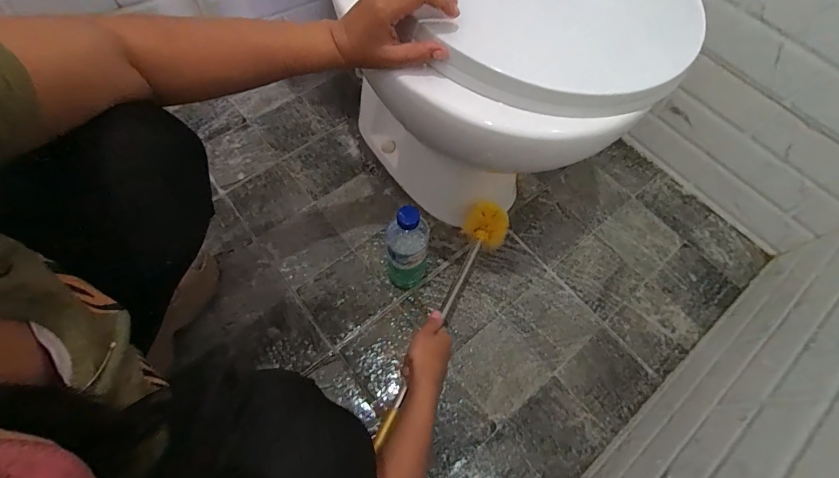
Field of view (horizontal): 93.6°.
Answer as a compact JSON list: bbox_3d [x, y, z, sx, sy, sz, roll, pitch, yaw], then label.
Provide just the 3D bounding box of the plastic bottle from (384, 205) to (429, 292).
[{"bbox_3d":[-0.020,0.020,0.641,0.065,0.225,0.062,1,64,-2],"label":"plastic bottle"}]

